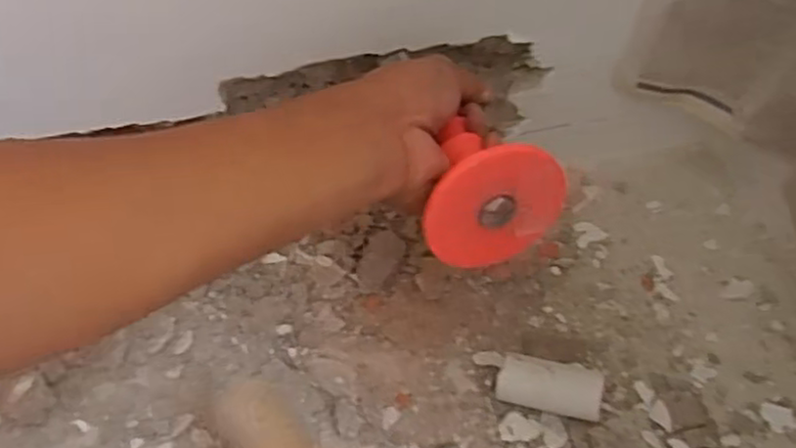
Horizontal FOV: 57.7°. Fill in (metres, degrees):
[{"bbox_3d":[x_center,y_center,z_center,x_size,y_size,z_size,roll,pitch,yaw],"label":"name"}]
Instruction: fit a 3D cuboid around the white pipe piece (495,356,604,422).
[{"bbox_3d":[0.094,0.103,0.453,0.063,0.030,0.024,12,54,12],"label":"white pipe piece"}]

